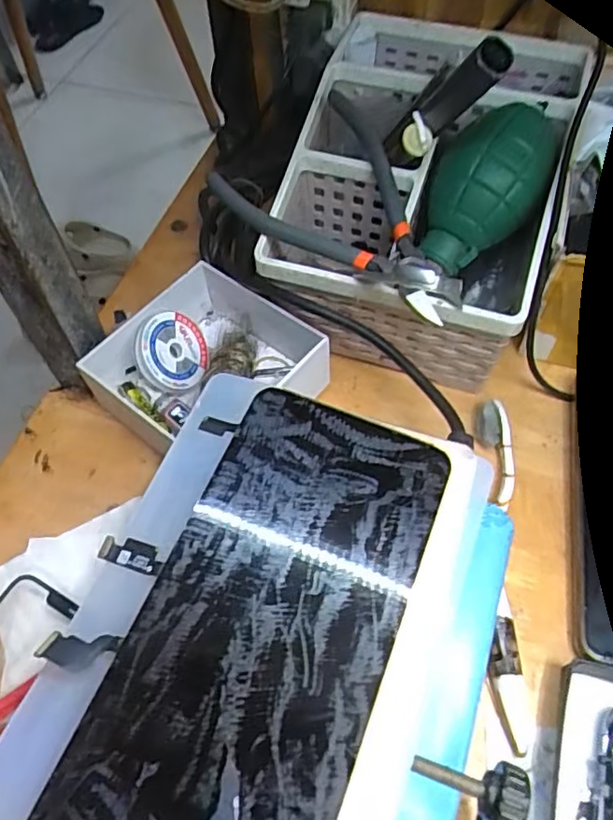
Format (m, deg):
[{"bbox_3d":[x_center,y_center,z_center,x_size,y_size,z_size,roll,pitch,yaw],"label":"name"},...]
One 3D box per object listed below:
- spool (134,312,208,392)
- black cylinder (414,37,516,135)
[{"bbox_3d":[-0.081,-0.036,0.366,0.013,0.045,0.046,-6,41,42],"label":"spool"},{"bbox_3d":[0.070,-0.146,0.277,0.012,0.060,0.017,-40,100,-20],"label":"black cylinder"}]

